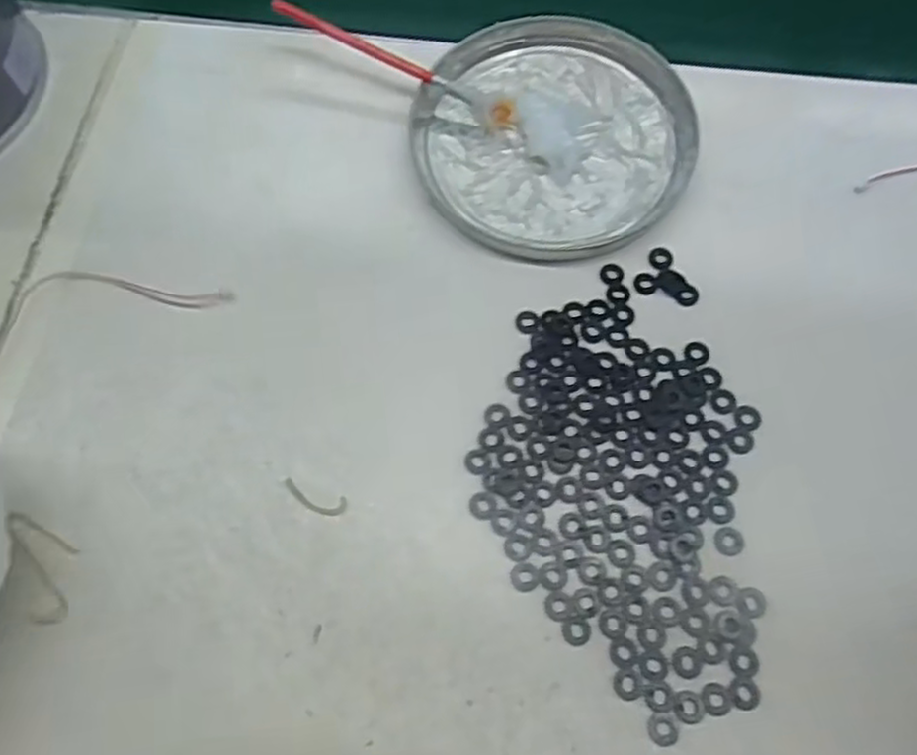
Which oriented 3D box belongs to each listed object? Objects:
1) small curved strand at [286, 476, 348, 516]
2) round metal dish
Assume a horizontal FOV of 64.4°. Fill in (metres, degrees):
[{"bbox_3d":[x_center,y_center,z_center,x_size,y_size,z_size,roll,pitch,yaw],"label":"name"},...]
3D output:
[{"bbox_3d":[-0.057,0.047,0.283,0.026,0.004,0.009,17,69,8],"label":"small curved strand"},{"bbox_3d":[0.044,-0.116,0.341,0.124,0.012,0.126,0,67,1],"label":"round metal dish"}]

